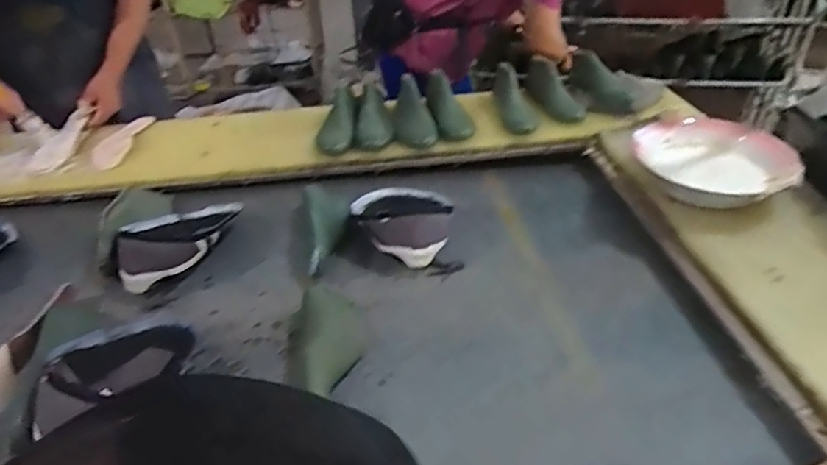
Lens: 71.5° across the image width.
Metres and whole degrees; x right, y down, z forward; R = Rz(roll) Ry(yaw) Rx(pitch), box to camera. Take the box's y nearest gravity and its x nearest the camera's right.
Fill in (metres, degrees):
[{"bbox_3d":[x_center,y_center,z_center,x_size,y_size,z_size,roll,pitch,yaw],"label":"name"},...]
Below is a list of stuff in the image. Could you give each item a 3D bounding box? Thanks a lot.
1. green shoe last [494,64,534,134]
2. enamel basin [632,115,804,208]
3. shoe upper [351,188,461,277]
[{"bbox_3d":[0.209,-0.284,1.207,0.069,0.082,0.178,-6,36,-5],"label":"green shoe last"},{"bbox_3d":[0.537,-0.121,0.988,0.238,0.079,0.249,-1,36,1],"label":"enamel basin"},{"bbox_3d":[-0.019,-0.034,0.966,0.158,0.094,0.229,-5,36,-4],"label":"shoe upper"}]

